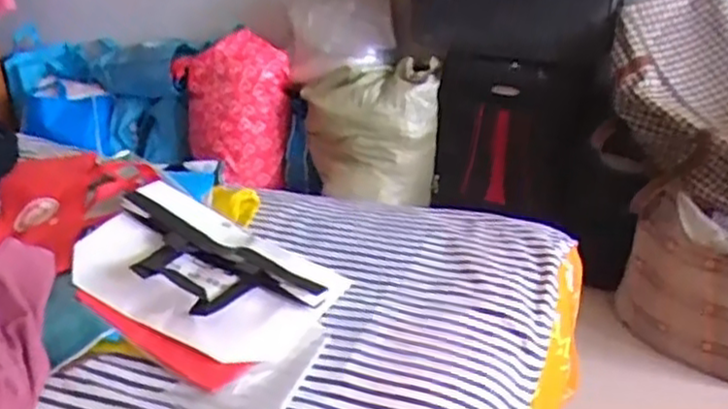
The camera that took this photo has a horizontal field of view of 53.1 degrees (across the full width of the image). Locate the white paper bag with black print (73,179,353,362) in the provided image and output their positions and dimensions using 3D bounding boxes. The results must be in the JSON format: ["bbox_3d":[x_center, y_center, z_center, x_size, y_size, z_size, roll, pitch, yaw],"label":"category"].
[{"bbox_3d":[-0.219,0.090,0.993,0.337,0.096,0.219,14,30,25],"label":"white paper bag with black print"}]

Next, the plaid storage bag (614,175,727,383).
[{"bbox_3d":[0.769,0.176,1.538,0.416,0.329,0.212,13,30,25],"label":"plaid storage bag"}]

